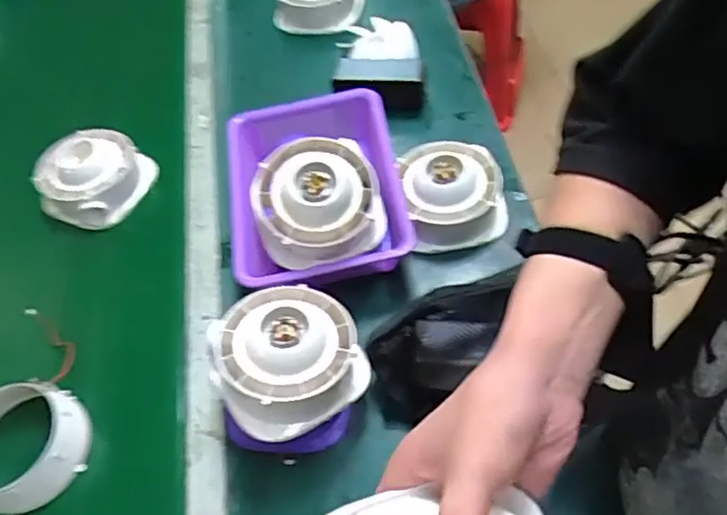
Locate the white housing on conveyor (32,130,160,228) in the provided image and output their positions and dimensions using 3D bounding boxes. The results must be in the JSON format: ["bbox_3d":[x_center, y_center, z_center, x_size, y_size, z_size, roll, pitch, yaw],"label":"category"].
[{"bbox_3d":[-0.376,-0.112,0.855,0.141,0.082,0.116,7,56,13],"label":"white housing on conveyor"}]

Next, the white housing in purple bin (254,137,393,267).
[{"bbox_3d":[-0.053,-0.062,0.683,0.138,0.070,0.138,-17,90,1],"label":"white housing in purple bin"}]

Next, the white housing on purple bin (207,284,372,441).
[{"bbox_3d":[-0.077,0.093,0.589,0.147,0.060,0.131,-29,56,-12],"label":"white housing on purple bin"}]

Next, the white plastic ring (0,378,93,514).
[{"bbox_3d":[-0.347,0.191,0.630,0.115,0.059,0.126,-4,55,6],"label":"white plastic ring"}]

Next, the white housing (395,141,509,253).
[{"bbox_3d":[0.111,-0.081,0.758,0.127,0.072,0.128,-4,55,6],"label":"white housing"}]

